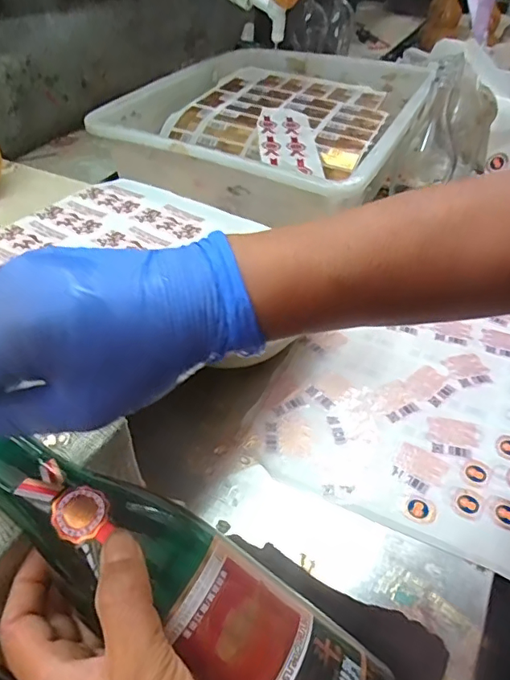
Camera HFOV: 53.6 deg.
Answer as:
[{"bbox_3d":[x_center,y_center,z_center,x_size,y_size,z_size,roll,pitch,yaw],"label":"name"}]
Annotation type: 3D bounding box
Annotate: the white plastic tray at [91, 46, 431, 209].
[{"bbox_3d":[0.047,-0.344,0.749,0.378,0.067,0.479,24,48,17],"label":"white plastic tray"}]

